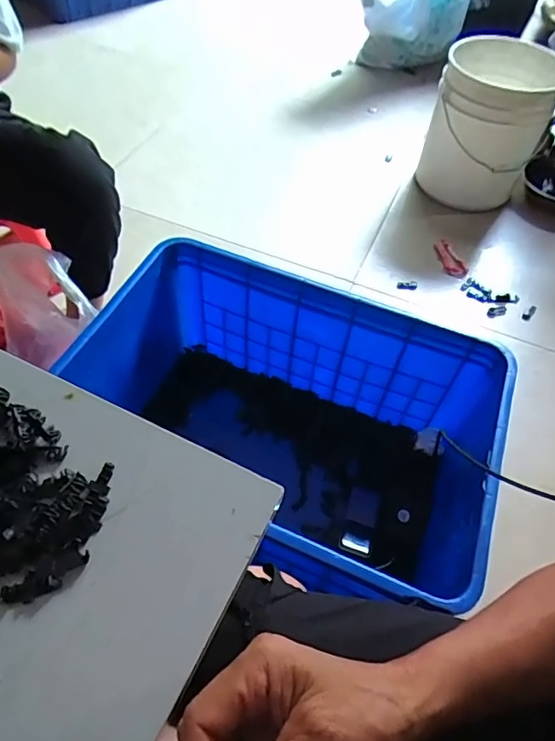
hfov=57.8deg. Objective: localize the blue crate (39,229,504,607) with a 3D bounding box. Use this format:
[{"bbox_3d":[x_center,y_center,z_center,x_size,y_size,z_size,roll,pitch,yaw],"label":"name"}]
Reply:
[{"bbox_3d":[0.000,0.100,0.815,0.592,0.313,0.402,23,55,12],"label":"blue crate"}]

